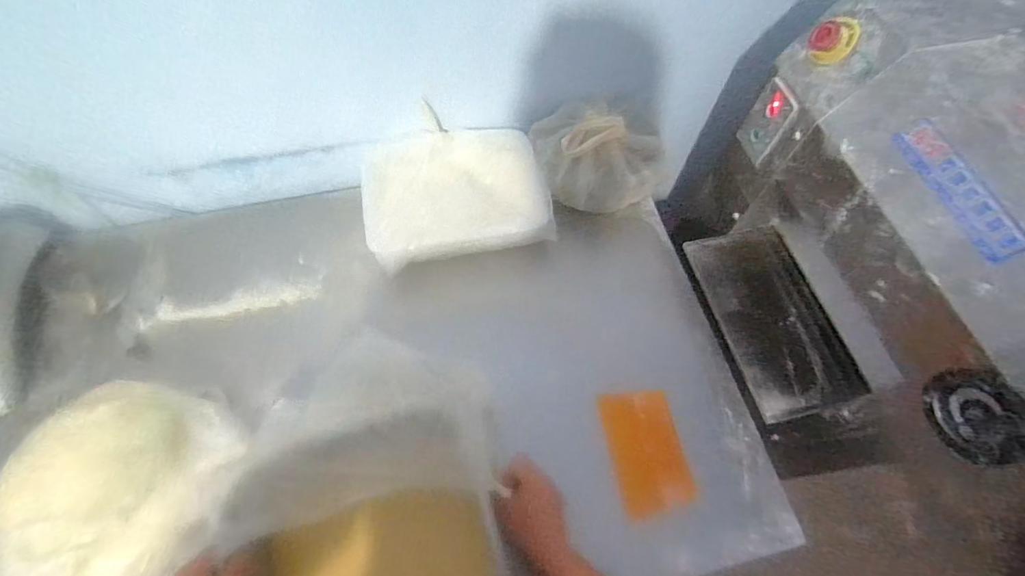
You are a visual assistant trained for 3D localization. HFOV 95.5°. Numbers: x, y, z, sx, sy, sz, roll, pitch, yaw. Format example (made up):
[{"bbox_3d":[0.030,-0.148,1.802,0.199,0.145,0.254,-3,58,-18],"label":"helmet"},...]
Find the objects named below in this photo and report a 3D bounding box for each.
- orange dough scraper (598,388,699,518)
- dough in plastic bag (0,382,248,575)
[{"bbox_3d":[0.207,0.249,0.716,0.106,0.012,0.177,-14,73,3],"label":"orange dough scraper"},{"bbox_3d":[-0.529,0.289,0.625,0.271,0.100,0.307,11,64,5],"label":"dough in plastic bag"}]

